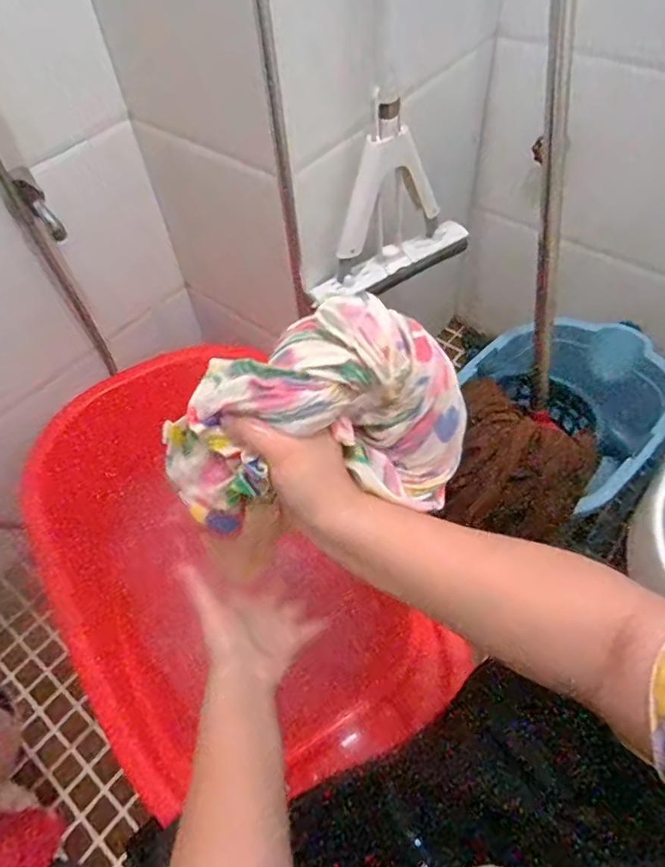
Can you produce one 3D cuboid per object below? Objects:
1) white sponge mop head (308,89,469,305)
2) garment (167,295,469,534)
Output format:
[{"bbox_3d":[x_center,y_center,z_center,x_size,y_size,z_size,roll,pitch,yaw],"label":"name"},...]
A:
[{"bbox_3d":[0.087,-0.316,0.753,0.248,0.237,0.057,-31,57,-18],"label":"white sponge mop head"},{"bbox_3d":[-0.014,-0.012,0.402,0.216,0.124,0.092,-7,53,-1],"label":"garment"}]

